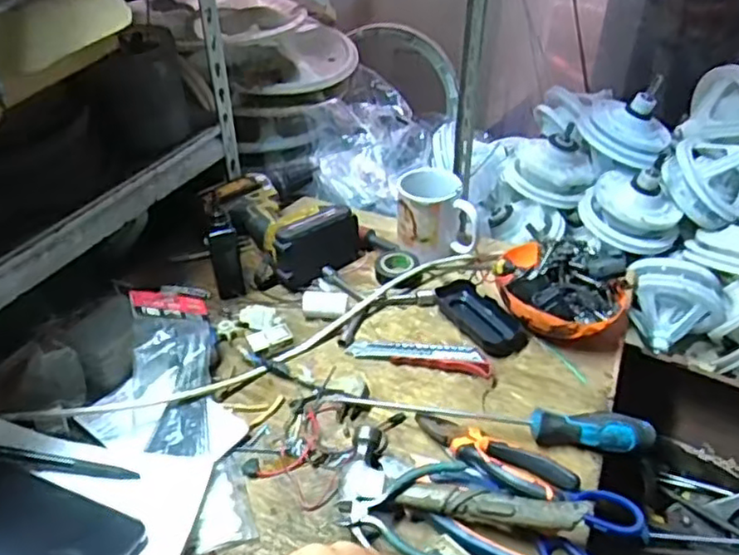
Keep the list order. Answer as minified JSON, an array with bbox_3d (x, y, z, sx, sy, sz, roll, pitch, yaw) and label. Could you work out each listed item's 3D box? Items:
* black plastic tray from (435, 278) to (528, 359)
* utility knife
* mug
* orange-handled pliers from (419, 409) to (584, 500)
[{"bbox_3d":[0.125,0.046,0.760,0.055,0.020,0.124,-22,43,-25],"label":"black plastic tray"},{"bbox_3d":[0.056,0.081,0.718,0.155,0.021,0.042,11,40,14],"label":"utility knife"},{"bbox_3d":[0.087,-0.083,0.856,0.100,0.090,0.090,1,38,1],"label":"mug"},{"bbox_3d":[0.115,0.162,0.610,0.148,0.029,0.049,31,48,33],"label":"orange-handled pliers"}]

